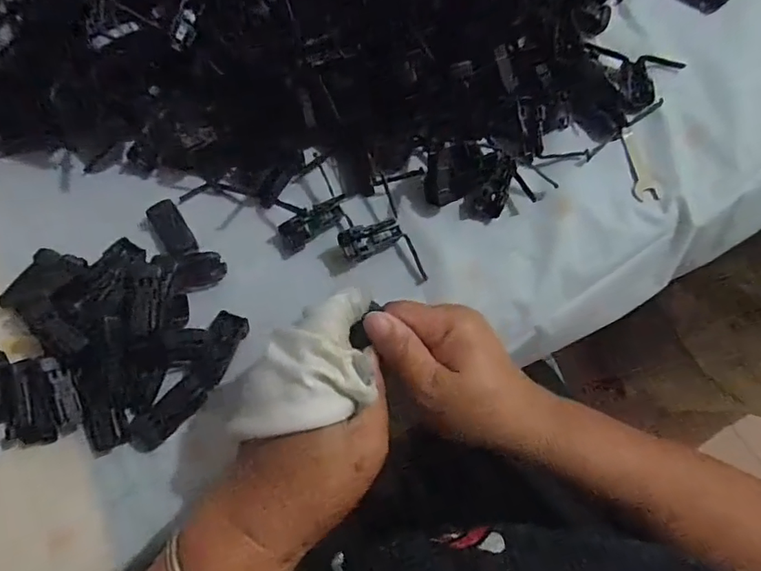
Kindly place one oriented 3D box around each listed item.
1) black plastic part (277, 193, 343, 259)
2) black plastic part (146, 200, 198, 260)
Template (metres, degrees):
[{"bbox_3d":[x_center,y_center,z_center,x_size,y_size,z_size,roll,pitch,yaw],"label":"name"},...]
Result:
[{"bbox_3d":[-0.051,-0.045,0.374,0.059,0.009,0.021,-34,74,-13],"label":"black plastic part"},{"bbox_3d":[-0.152,-0.041,0.371,0.021,0.008,0.048,-32,74,-12],"label":"black plastic part"}]

